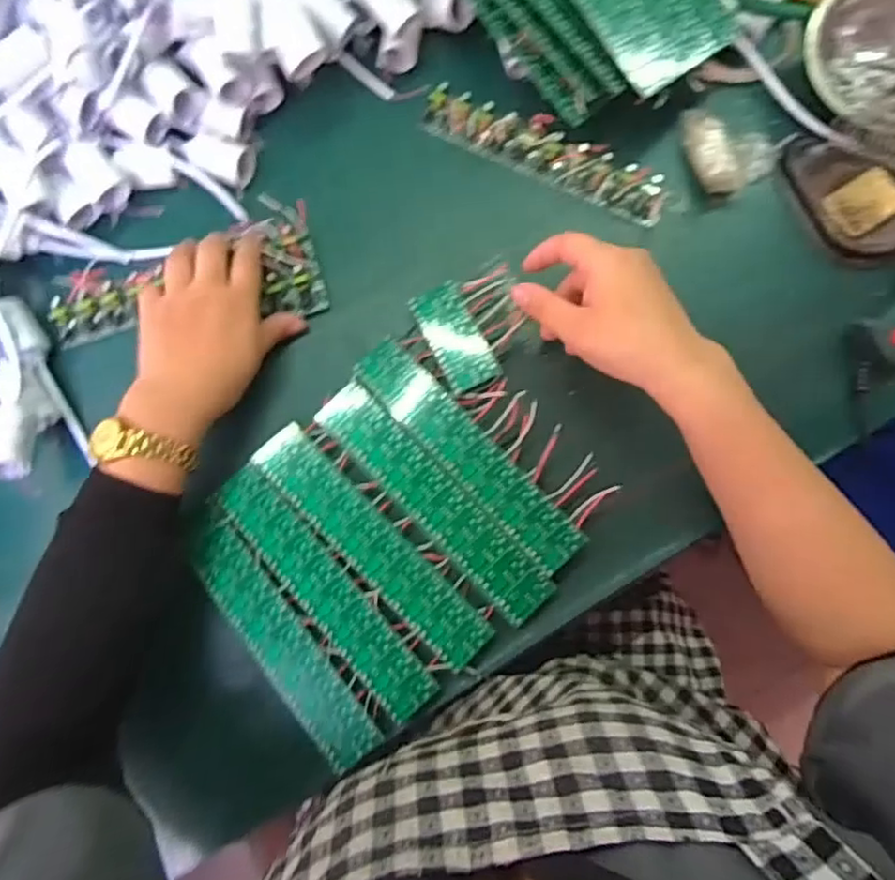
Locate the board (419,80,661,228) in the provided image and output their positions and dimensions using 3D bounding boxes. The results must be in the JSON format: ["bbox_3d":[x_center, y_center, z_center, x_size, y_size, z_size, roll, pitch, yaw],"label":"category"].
[{"bbox_3d":[0.075,-0.225,0.517,0.201,0.026,0.039,27,82,8],"label":"board"}]

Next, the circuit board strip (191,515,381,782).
[{"bbox_3d":[-0.114,0.135,0.446,0.037,0.008,0.185,-39,79,-4],"label":"circuit board strip"}]

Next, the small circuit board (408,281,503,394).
[{"bbox_3d":[0.005,-0.076,0.485,0.037,0.007,0.081,-26,79,-2],"label":"small circuit board"}]

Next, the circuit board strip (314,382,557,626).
[{"bbox_3d":[-0.011,0.039,0.459,0.040,0.013,0.203,-44,80,-5],"label":"circuit board strip"}]

